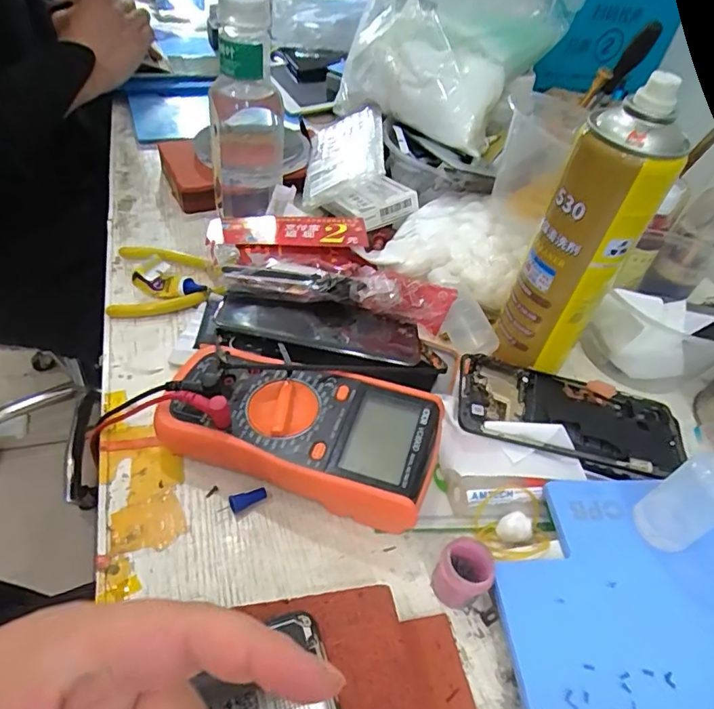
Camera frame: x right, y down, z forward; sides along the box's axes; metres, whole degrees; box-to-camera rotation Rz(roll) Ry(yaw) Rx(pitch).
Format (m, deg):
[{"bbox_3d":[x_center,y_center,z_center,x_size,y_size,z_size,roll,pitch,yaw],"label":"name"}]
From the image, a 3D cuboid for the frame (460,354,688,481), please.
[{"bbox_3d":[0.156,0.046,0.393,0.163,0.012,0.081,16,43,4],"label":"frame"}]

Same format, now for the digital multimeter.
[{"bbox_3d":[-0.039,0.048,0.352,0.178,0.048,0.087,17,46,8],"label":"digital multimeter"}]

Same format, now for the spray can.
[{"bbox_3d":[0.153,-0.076,0.371,0.059,0.196,0.056,5,46,-5],"label":"spray can"}]

